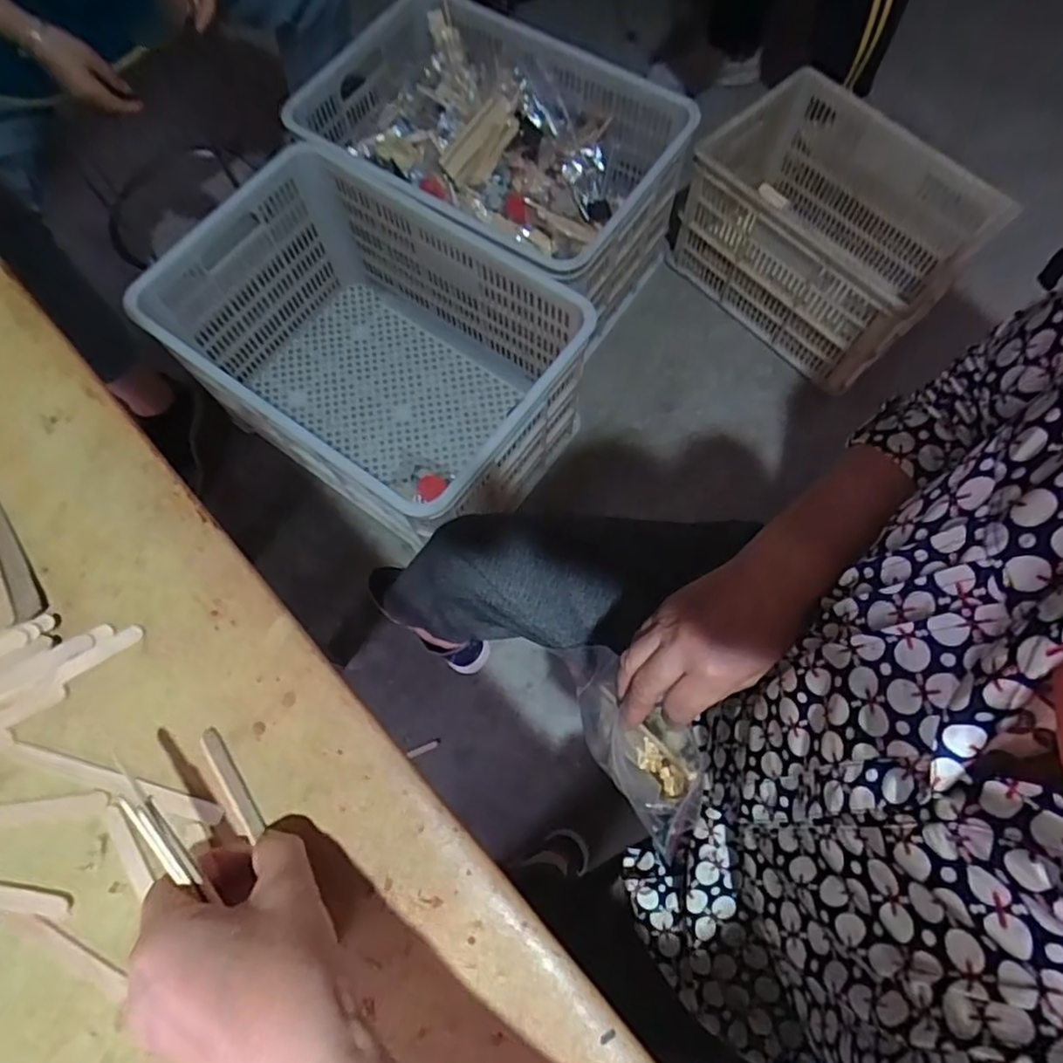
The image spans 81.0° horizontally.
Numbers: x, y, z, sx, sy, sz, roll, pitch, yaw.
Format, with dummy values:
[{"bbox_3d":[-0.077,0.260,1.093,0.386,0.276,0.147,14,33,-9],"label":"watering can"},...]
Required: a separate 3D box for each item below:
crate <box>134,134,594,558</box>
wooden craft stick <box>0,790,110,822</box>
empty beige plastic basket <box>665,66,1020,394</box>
[{"bbox_3d":[-0.263,-0.286,1.084,0.623,0.322,0.429,34,74,11],"label":"crate"},{"bbox_3d":[-0.278,0.144,0.319,0.117,0.004,0.011,-6,71,-2],"label":"wooden craft stick"},{"bbox_3d":[0.545,-0.585,1.215,0.374,0.281,0.451,-41,76,-13],"label":"empty beige plastic basket"}]

